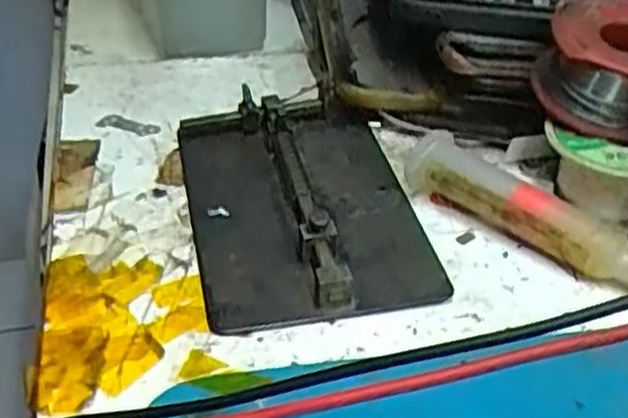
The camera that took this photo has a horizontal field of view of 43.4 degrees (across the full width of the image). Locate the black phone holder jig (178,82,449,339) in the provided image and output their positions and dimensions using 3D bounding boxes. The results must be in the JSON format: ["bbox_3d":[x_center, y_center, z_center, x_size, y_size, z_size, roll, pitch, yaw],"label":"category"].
[{"bbox_3d":[-0.005,-0.006,0.287,0.078,0.014,0.115,-7,39,-11],"label":"black phone holder jig"}]

